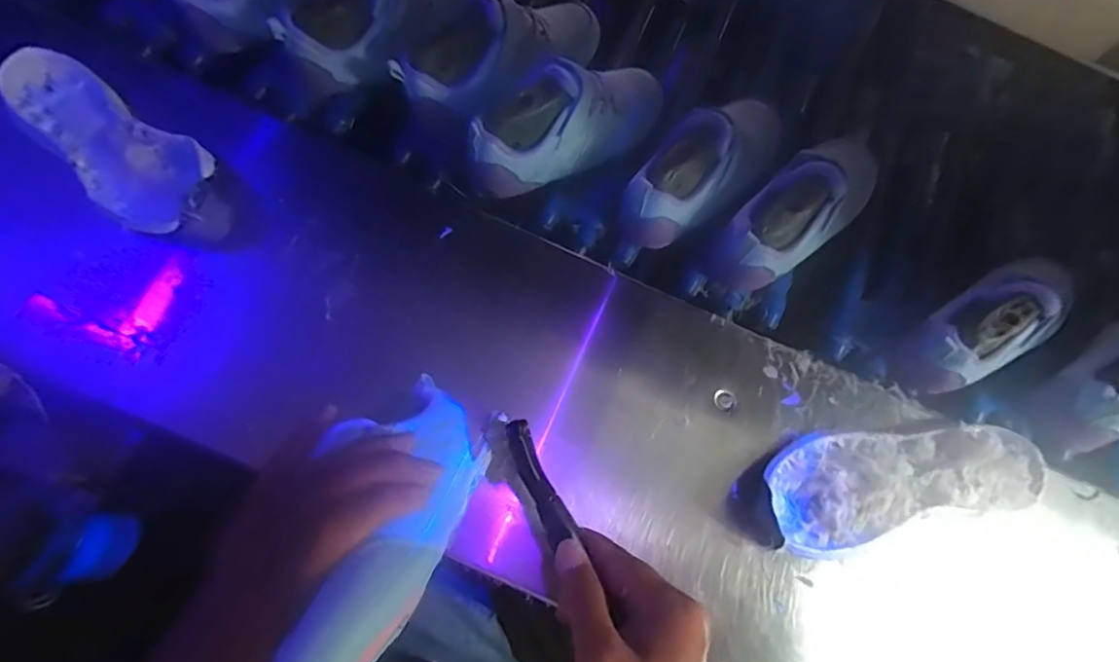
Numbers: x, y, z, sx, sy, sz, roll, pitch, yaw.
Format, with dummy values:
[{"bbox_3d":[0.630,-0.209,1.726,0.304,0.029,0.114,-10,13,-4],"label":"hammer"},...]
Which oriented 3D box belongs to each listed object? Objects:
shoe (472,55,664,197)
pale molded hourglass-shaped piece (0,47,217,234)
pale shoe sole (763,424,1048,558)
[{"bbox_3d":[0.009,-0.185,0.473,0.187,0.098,0.072,-25,73,-8],"label":"shoe"},{"bbox_3d":[-0.323,-0.128,0.413,0.183,0.064,0.073,33,74,11],"label":"pale molded hourglass-shaped piece"},{"bbox_3d":[0.247,0.102,0.396,0.204,0.034,0.076,-12,71,-4],"label":"pale shoe sole"}]

